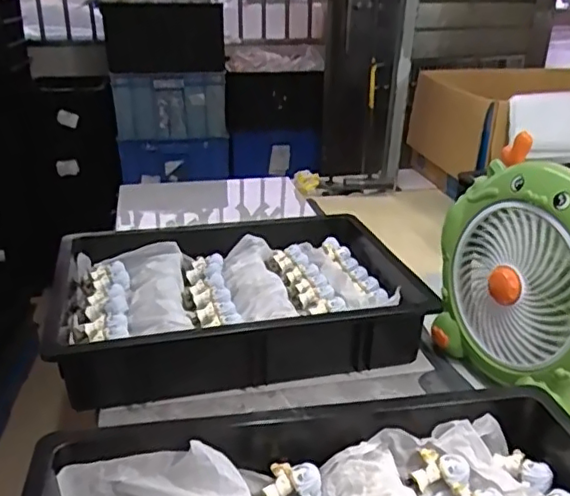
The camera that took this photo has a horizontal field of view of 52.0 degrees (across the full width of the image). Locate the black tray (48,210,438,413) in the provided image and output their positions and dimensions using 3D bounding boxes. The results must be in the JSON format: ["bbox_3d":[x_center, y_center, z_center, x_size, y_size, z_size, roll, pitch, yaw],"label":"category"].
[{"bbox_3d":[-0.064,0.045,0.814,0.476,0.085,0.406,-6,25,-14],"label":"black tray"}]

